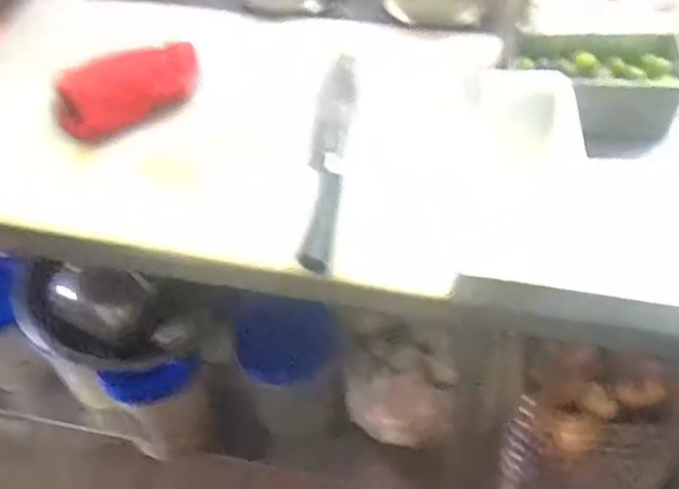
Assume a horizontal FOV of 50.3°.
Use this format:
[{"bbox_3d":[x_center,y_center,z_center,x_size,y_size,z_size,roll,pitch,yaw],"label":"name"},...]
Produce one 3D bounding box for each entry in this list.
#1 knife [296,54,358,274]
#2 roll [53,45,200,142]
[{"bbox_3d":[-0.010,-0.090,0.695,0.039,0.027,0.288,1,51,6],"label":"knife"},{"bbox_3d":[-0.214,-0.162,0.748,0.157,0.045,0.065,-29,54,-17],"label":"roll"}]

